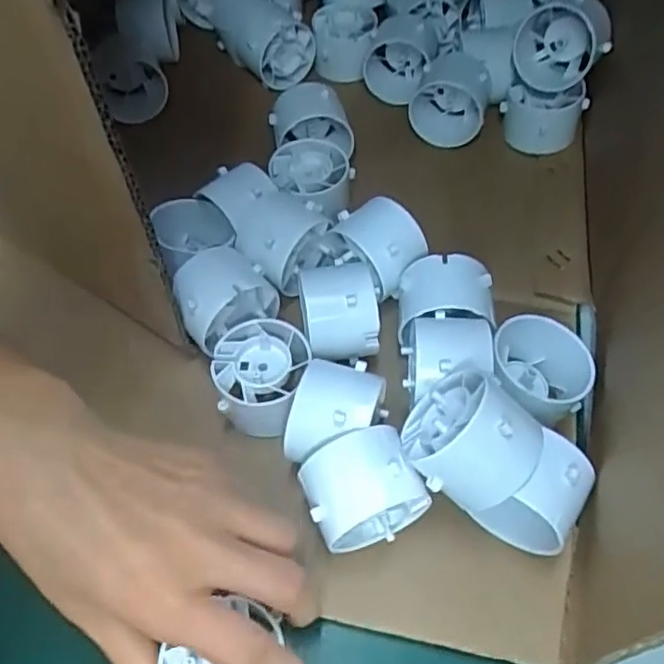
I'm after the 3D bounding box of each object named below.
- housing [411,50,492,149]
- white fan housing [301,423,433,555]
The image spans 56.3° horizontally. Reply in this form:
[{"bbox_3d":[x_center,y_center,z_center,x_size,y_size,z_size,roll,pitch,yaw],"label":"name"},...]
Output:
[{"bbox_3d":[0.079,-0.156,0.415,0.048,0.045,0.035,19,58,11],"label":"housing"},{"bbox_3d":[0.013,0.068,0.268,0.045,0.042,0.037,-17,58,-12],"label":"white fan housing"}]

